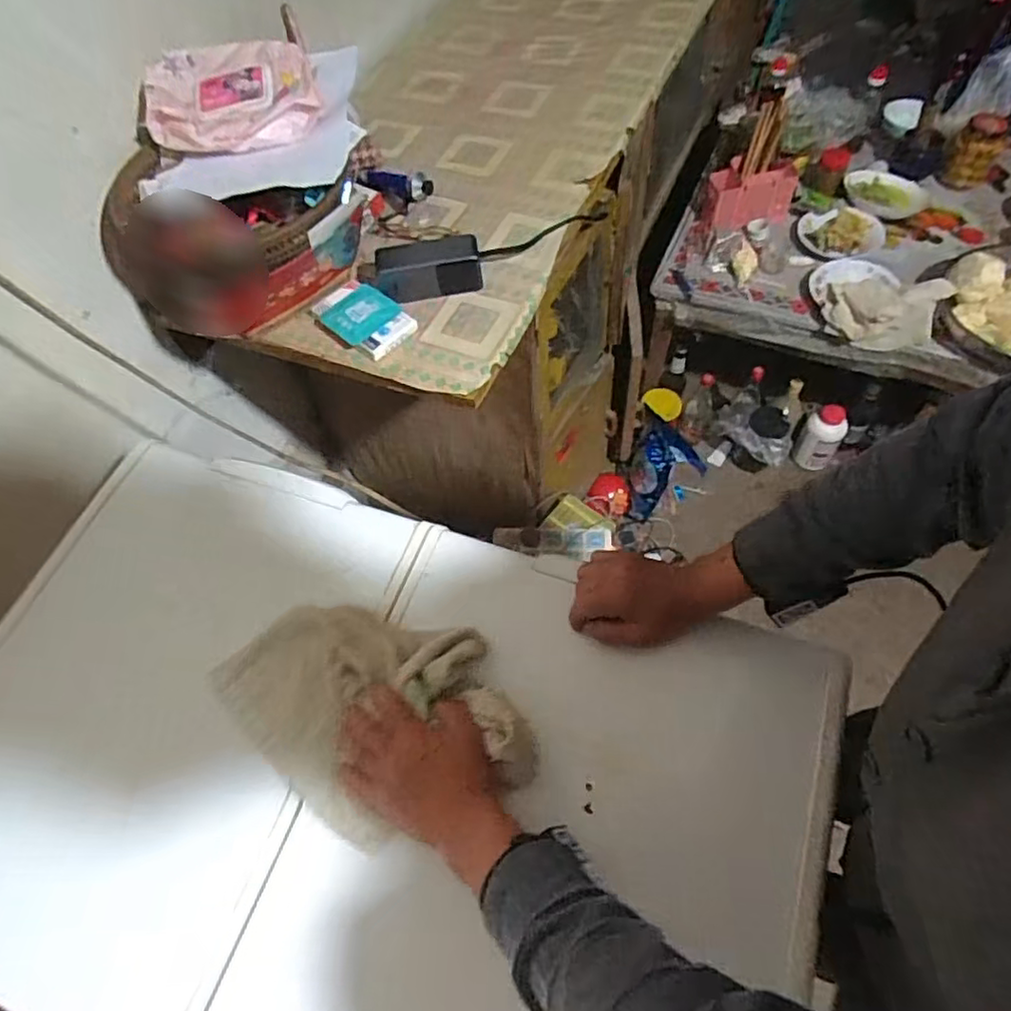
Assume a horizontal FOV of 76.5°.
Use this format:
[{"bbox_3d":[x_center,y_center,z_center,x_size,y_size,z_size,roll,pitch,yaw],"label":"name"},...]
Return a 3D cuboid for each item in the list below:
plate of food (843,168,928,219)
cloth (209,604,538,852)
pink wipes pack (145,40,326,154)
[{"bbox_3d":[0.854,-0.695,1.442,0.189,0.040,0.153,-1,60,4],"label":"plate of food"},{"bbox_3d":[-0.122,0.177,0.583,0.281,0.060,0.204,39,70,23],"label":"cloth"},{"bbox_3d":[-0.321,-0.483,0.759,0.192,0.040,0.131,-13,83,-2],"label":"pink wipes pack"}]

